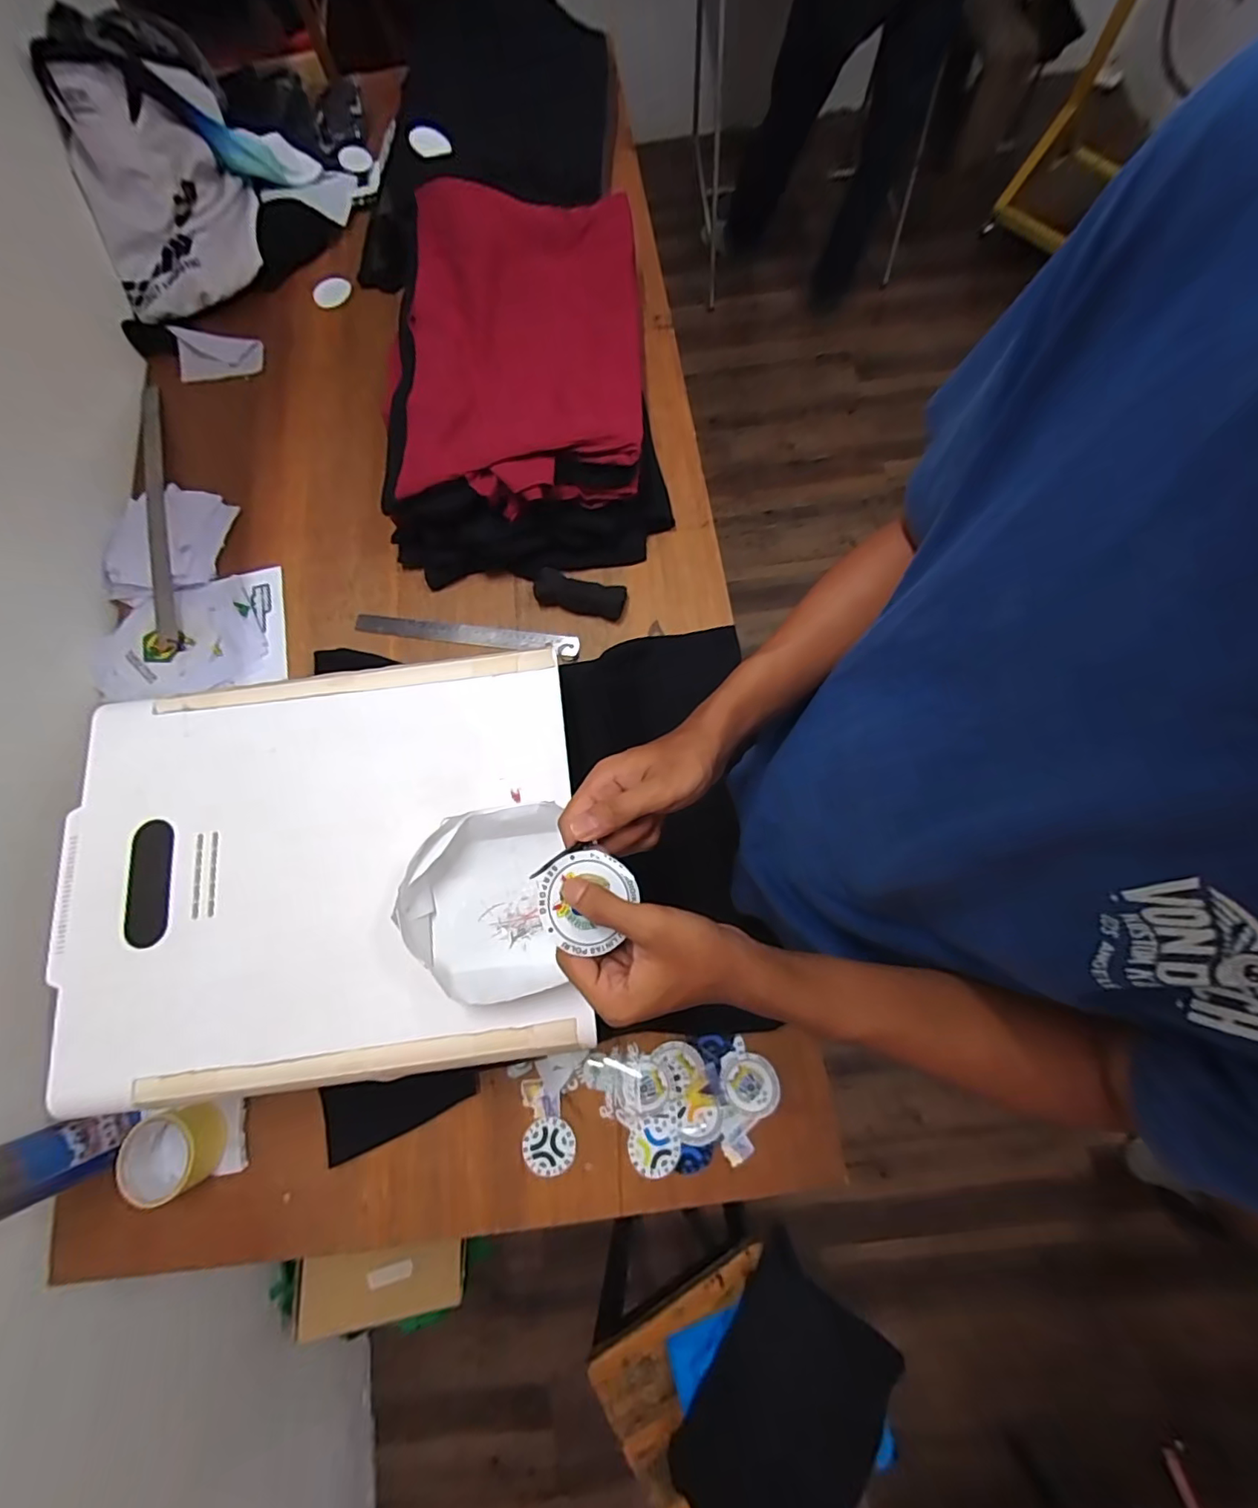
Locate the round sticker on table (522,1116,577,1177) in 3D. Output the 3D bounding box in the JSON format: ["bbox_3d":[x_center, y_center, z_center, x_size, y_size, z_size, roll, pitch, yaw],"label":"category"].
[{"bbox_3d":[-0.089,0.438,0.622,0.057,0.004,0.054,1,69,-3],"label":"round sticker on table"}]

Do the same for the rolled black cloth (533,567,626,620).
[{"bbox_3d":[-0.071,-0.226,0.782,0.130,0.025,0.049,15,75,6],"label":"rolled black cloth"}]

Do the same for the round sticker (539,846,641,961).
[{"bbox_3d":[-0.026,0.094,0.361,0.064,0.005,0.062,5,71,-14],"label":"round sticker"}]

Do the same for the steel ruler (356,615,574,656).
[{"bbox_3d":[-0.228,-0.170,0.785,0.315,0.007,0.029,7,82,3],"label":"steel ruler"}]

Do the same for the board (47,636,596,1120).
[{"bbox_3d":[-0.303,0.106,0.551,0.492,0.021,0.399,-7,74,0],"label":"board"}]

